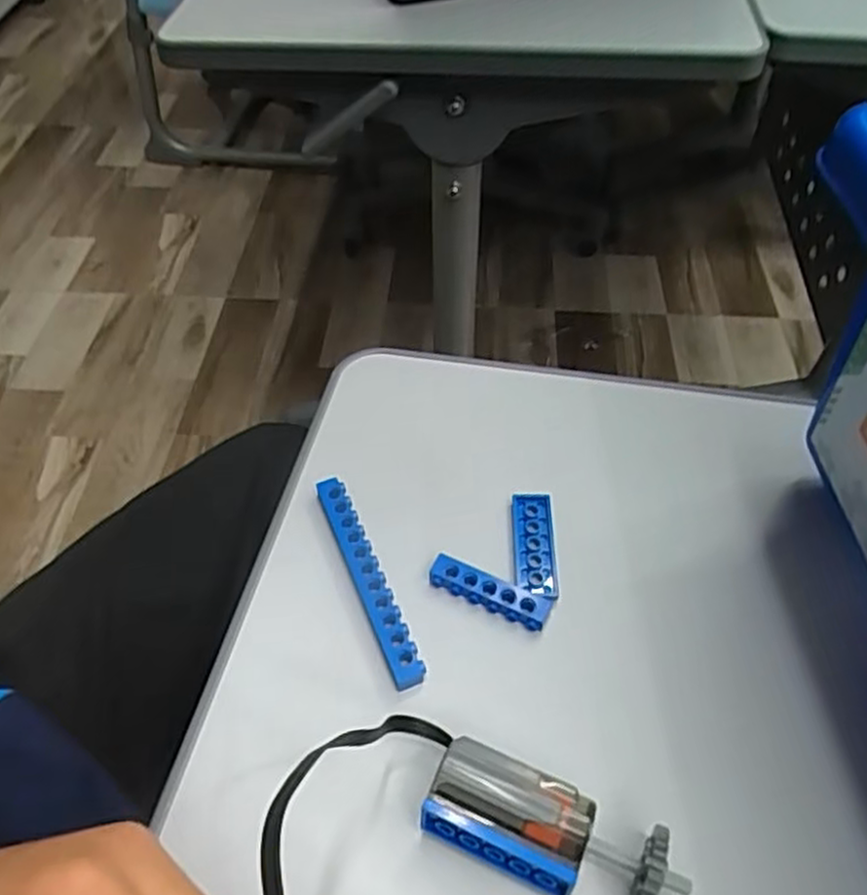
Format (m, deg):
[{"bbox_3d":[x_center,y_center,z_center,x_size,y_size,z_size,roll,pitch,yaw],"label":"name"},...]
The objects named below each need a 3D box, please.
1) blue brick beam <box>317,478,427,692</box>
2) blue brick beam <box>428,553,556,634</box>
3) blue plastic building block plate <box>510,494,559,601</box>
[{"bbox_3d":[-0.026,0.050,0.291,0.012,0.009,0.092,-20,53,-13],"label":"blue brick beam"},{"bbox_3d":[0.021,0.055,0.284,0.047,0.007,0.013,18,54,16],"label":"blue brick beam"},{"bbox_3d":[0.040,0.039,0.299,0.016,0.005,0.046,-1,51,2],"label":"blue plastic building block plate"}]

